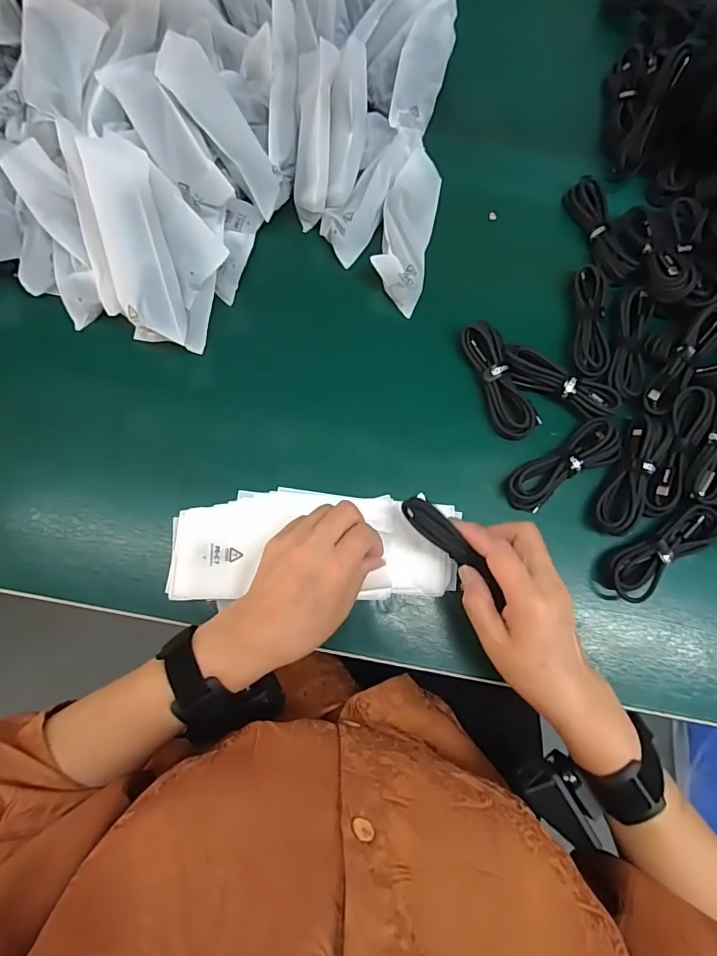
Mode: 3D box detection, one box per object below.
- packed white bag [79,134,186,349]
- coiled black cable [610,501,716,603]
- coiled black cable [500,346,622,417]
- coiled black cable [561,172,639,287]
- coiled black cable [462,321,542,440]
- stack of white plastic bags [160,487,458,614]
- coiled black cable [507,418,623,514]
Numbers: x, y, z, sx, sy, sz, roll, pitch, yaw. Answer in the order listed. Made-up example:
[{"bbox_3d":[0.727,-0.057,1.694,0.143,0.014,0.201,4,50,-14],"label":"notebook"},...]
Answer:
[{"bbox_3d":[-0.180,-0.186,0.387,0.048,0.029,0.149,-14,104,-3],"label":"packed white bag"},{"bbox_3d":[0.257,0.060,0.402,0.116,0.023,0.037,-34,80,-7],"label":"coiled black cable"},{"bbox_3d":[0.179,-0.085,0.430,0.108,0.016,0.029,27,79,5],"label":"coiled black cable"},{"bbox_3d":[0.236,-0.243,0.469,0.034,0.015,0.109,-19,79,-4],"label":"coiled black cable"},{"bbox_3d":[0.127,-0.088,0.433,0.036,0.020,0.109,-19,79,-4],"label":"coiled black cable"},{"bbox_3d":[-0.037,0.057,0.397,0.230,0.028,0.093,3,78,0],"label":"stack of white plastic bags"},{"bbox_3d":[0.178,-0.011,0.415,0.104,0.017,0.038,-32,80,-7],"label":"coiled black cable"}]

